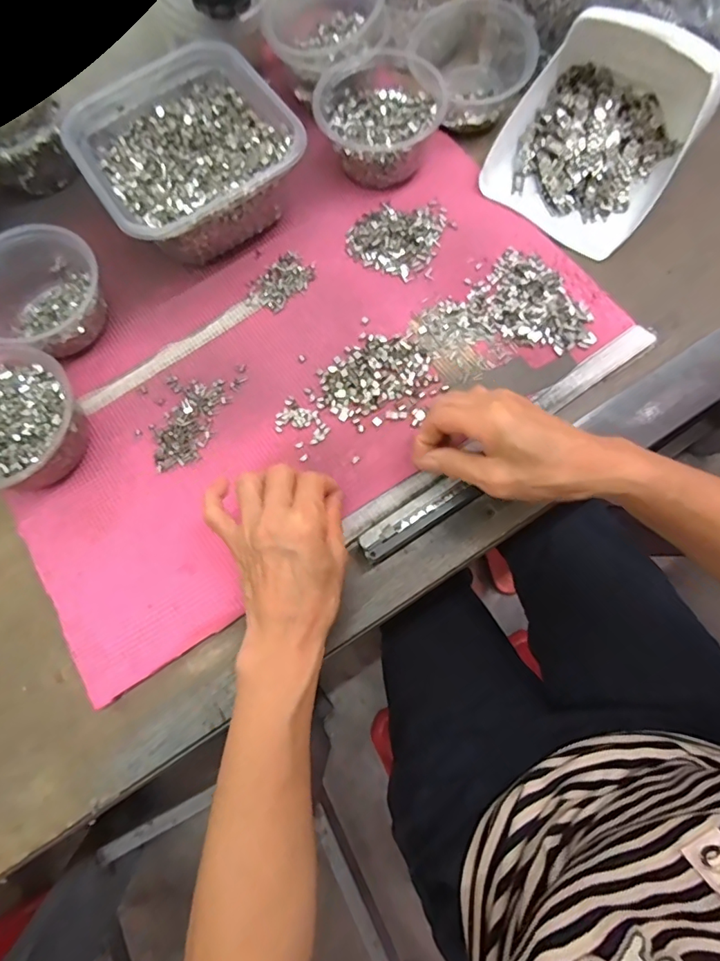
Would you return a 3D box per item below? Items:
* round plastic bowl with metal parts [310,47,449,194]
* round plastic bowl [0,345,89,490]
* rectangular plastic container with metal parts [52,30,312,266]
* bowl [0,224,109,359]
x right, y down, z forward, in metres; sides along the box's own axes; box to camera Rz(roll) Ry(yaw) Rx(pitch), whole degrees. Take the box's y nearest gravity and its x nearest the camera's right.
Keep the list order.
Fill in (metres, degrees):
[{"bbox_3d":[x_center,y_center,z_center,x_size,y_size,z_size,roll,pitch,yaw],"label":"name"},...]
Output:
[{"bbox_3d":[0.019,-0.336,0.467,0.112,0.054,0.111,-1,73,3],"label":"round plastic bowl with metal parts"},{"bbox_3d":[-0.278,-0.044,0.401,0.110,0.063,0.110,-1,73,3],"label":"round plastic bowl"},{"bbox_3d":[-0.158,-0.294,0.455,0.171,0.069,0.185,-37,75,-6],"label":"rectangular plastic container with metal parts"},{"bbox_3d":[-0.274,-0.157,0.429,0.096,0.067,0.104,-1,73,3],"label":"bowl"}]

